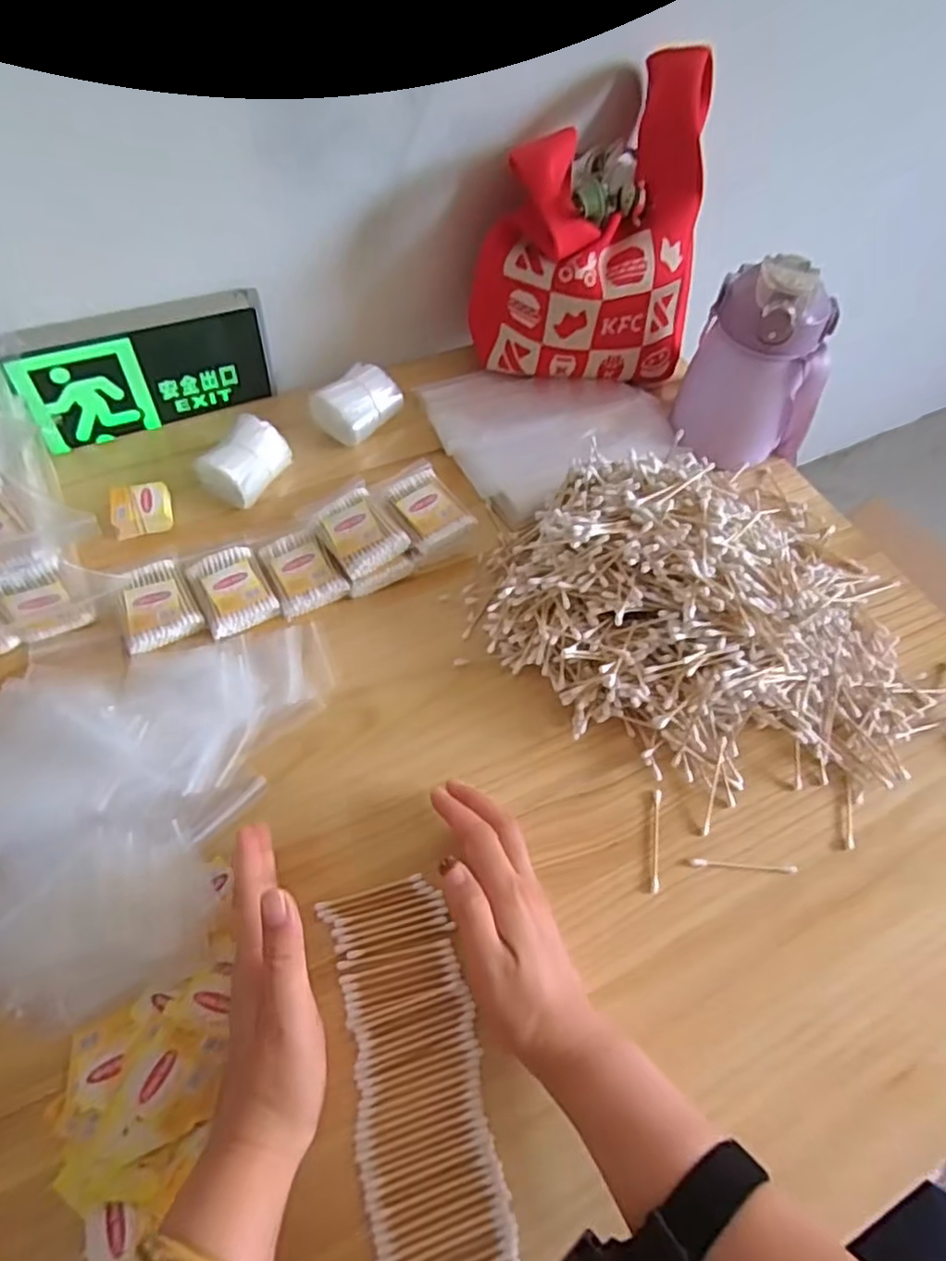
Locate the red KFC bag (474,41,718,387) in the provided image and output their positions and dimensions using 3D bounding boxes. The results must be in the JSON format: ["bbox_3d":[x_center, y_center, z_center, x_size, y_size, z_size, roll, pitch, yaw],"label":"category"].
[{"bbox_3d":[0.118,-0.394,0.674,0.215,0.221,0.192,9,56,2],"label":"red KFC bag"}]

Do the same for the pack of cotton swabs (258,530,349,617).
[{"bbox_3d":[-0.144,-0.053,0.565,0.052,0.011,0.076,-24,61,-18],"label":"pack of cotton swabs"}]

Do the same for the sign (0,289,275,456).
[{"bbox_3d":[-0.298,-0.241,0.632,0.214,0.113,0.024,-24,61,-18],"label":"sign"}]

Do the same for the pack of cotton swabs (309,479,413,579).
[{"bbox_3d":[-0.098,-0.083,0.576,0.057,0.021,0.082,-31,63,-22],"label":"pack of cotton swabs"}]

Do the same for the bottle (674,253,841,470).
[{"bbox_3d":[0.265,-0.243,0.630,0.102,0.169,0.109,-24,61,-18],"label":"bottle"}]

